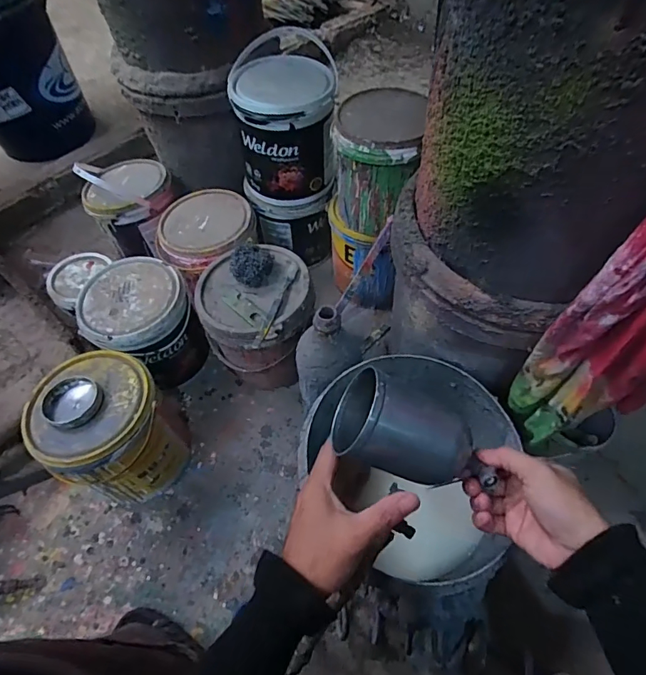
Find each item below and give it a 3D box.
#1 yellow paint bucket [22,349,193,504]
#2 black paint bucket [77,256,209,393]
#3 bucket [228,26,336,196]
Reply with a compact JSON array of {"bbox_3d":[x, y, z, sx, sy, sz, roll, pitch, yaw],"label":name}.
[{"bbox_3d":[-0.324,0.144,0.707,0.176,0.206,0.170,-2,58,4],"label":"yellow paint bucket"},{"bbox_3d":[-0.317,-0.026,0.811,0.183,0.169,0.171,-2,58,4],"label":"black paint bucket"},{"bbox_3d":[-0.064,-0.376,0.808,0.172,0.179,0.170,-7,57,1],"label":"bucket"}]

